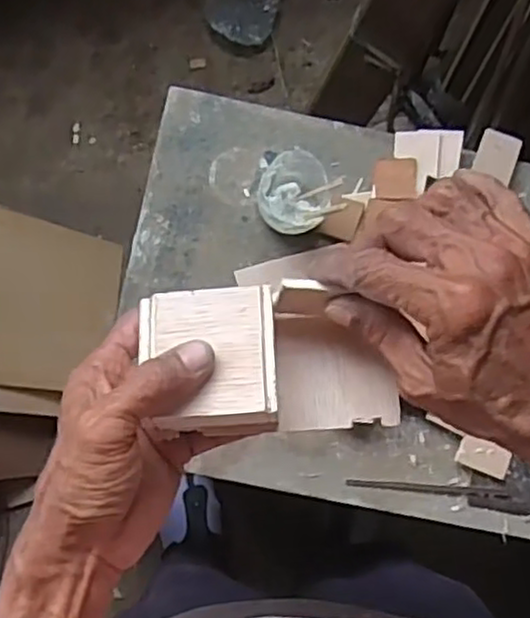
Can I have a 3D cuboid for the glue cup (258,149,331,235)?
[{"bbox_3d":[0.026,-0.102,0.653,0.064,0.053,0.074,0,82,-5],"label":"glue cup"}]

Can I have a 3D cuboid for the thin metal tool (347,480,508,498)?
[{"bbox_3d":[0.146,0.161,0.646,0.142,0.012,0.009,4,82,-4],"label":"thin metal tool"}]

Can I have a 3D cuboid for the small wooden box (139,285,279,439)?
[{"bbox_3d":[-0.025,0.022,0.335,0.060,0.017,0.065,-2,83,-5],"label":"small wooden box"}]

